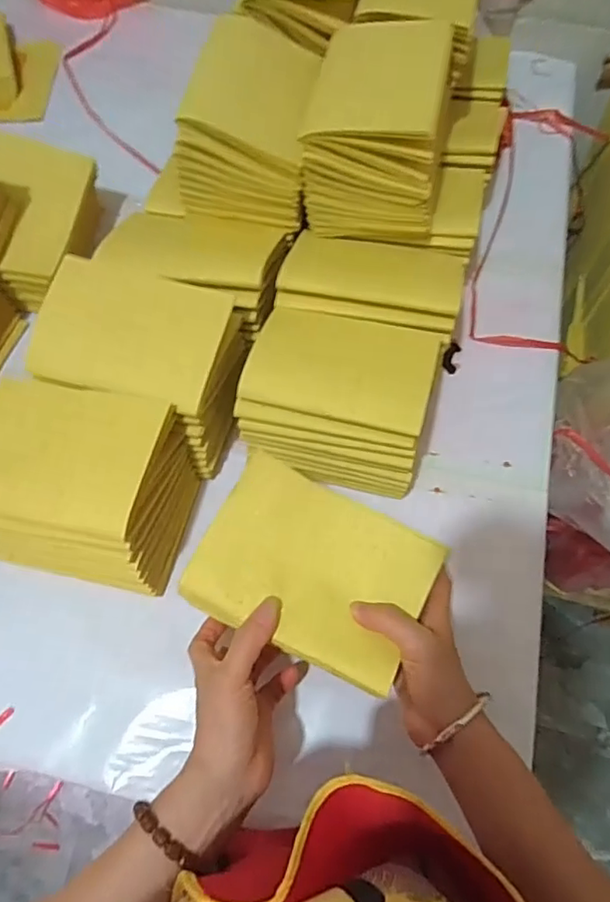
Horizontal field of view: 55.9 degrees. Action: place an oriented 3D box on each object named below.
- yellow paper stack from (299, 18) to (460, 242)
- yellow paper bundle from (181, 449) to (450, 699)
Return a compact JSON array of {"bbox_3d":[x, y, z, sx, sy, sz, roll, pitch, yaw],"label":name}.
[{"bbox_3d":[0.072,-0.305,0.545,0.126,0.109,0.167,12,65,6],"label":"yellow paper stack"},{"bbox_3d":[0.008,0.082,0.399,0.152,0.026,0.112,24,67,11],"label":"yellow paper bundle"}]

